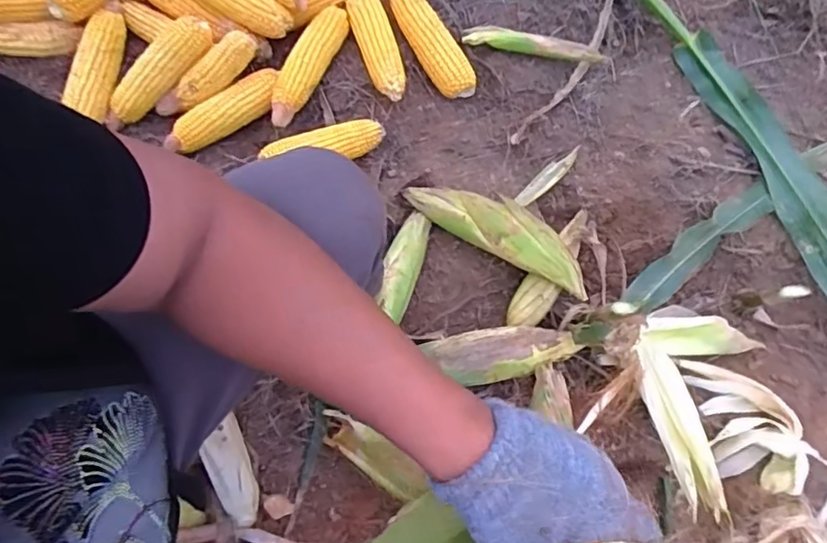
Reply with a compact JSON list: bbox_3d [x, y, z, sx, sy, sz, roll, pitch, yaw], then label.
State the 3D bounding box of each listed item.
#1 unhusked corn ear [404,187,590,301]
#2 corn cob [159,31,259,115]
[{"bbox_3d":[0.122,-0.057,0.829,0.287,0.079,0.074,32,77,5],"label":"unhusked corn ear"},{"bbox_3d":[-0.312,-0.292,0.870,0.176,0.043,0.052,-32,75,17],"label":"corn cob"}]

